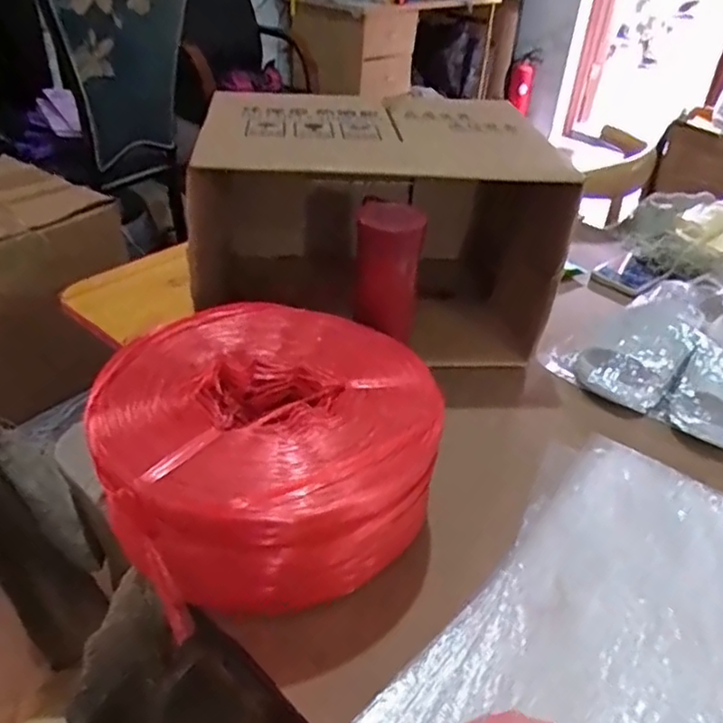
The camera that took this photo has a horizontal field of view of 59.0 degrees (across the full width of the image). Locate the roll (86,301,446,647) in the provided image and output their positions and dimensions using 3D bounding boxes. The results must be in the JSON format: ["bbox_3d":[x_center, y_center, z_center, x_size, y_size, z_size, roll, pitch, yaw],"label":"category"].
[{"bbox_3d":[-0.080,0.075,0.566,0.257,0.131,0.251,3,36,-2],"label":"roll"}]

